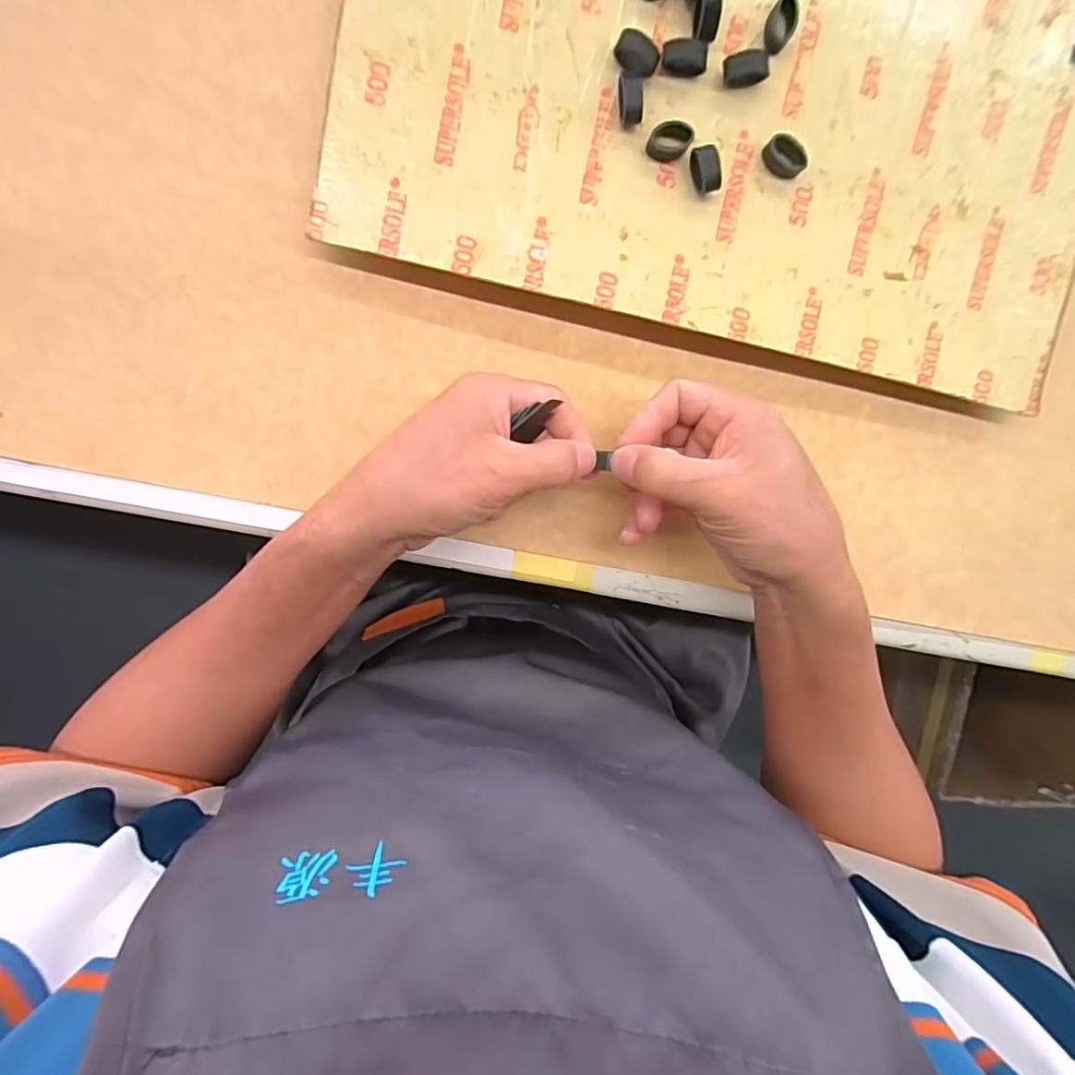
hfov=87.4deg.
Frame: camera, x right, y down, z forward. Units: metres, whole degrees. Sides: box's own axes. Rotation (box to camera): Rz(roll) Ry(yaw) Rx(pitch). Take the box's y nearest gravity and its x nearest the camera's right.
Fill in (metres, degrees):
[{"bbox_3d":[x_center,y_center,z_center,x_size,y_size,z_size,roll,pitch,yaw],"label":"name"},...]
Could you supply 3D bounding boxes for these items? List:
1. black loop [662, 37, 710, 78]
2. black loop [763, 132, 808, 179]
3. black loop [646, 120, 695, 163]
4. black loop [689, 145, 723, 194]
[{"bbox_3d":[0.071,-0.231,0.270,0.022,0.006,0.015,5,97,-6],"label":"black loop"},{"bbox_3d":[0.123,-0.189,0.279,0.022,0.012,0.013,15,96,-7],"label":"black loop"},{"bbox_3d":[0.064,-0.193,0.274,0.021,0.009,0.014,0,98,-5],"label":"black loop"},{"bbox_3d":[0.082,-0.179,0.275,0.011,0.014,0.021,-15,99,-3],"label":"black loop"}]

